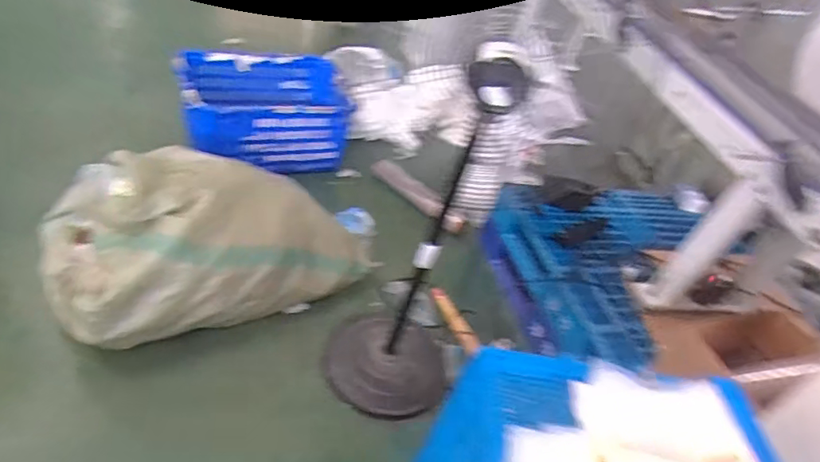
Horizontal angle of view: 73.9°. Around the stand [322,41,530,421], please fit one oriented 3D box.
[{"bbox_3d":[-0.021,0.048,1.469,0.404,1.114,0.340,-2,36,-10],"label":"stand"}]

